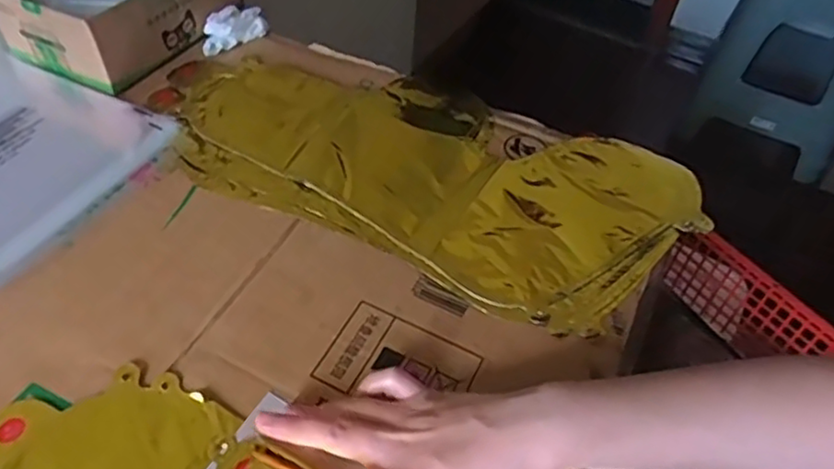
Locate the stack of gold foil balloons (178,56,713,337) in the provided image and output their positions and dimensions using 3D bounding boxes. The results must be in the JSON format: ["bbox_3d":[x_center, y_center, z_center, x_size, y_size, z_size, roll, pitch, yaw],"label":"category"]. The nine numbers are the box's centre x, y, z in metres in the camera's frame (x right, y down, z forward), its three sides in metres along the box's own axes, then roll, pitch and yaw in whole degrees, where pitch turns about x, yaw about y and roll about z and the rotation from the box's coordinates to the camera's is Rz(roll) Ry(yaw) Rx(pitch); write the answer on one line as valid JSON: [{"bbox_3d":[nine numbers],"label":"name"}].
[{"bbox_3d":[0.007,-0.060,0.539,0.402,0.021,0.208,23,51,15],"label":"stack of gold foil balloons"}]

